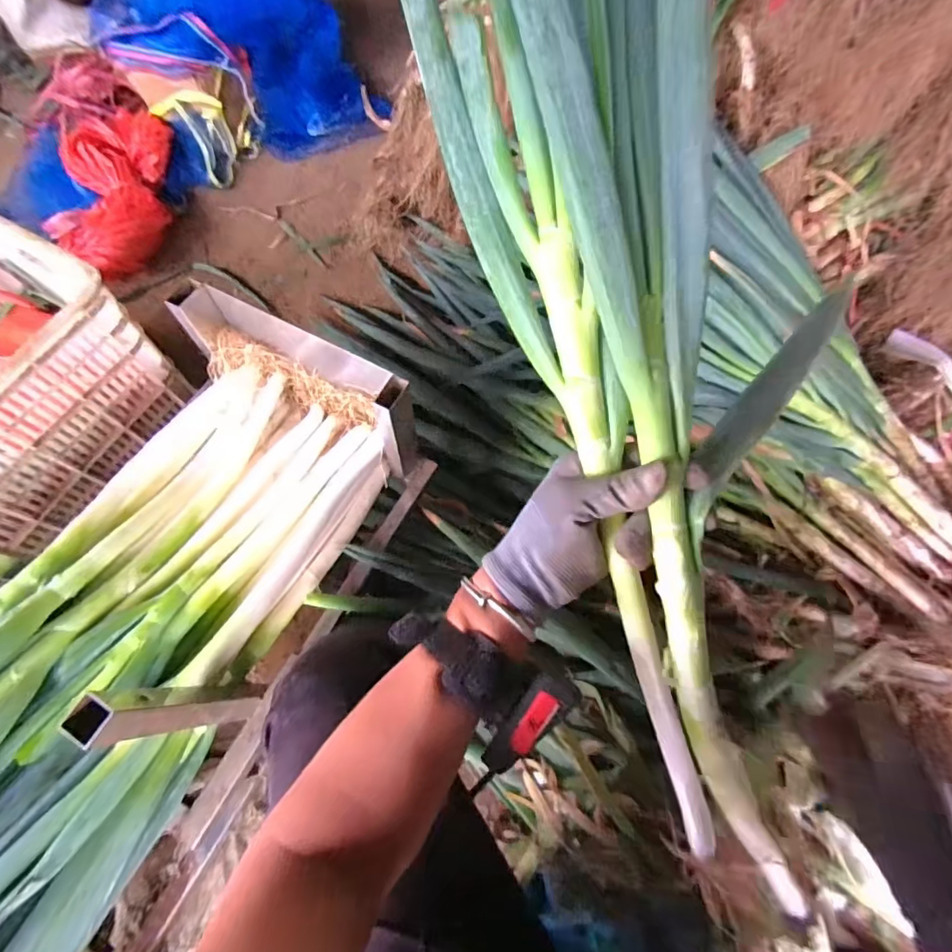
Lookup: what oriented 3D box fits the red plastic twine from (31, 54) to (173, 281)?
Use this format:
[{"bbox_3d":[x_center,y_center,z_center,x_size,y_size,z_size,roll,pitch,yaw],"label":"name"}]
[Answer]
[{"bbox_3d":[-0.786,-0.673,1.047,0.289,0.069,0.593,-27,74,-7],"label":"red plastic twine"}]

